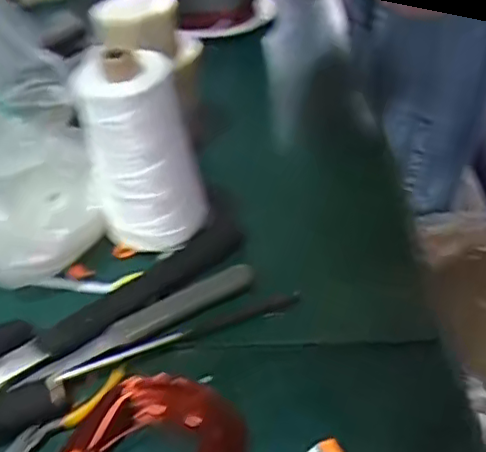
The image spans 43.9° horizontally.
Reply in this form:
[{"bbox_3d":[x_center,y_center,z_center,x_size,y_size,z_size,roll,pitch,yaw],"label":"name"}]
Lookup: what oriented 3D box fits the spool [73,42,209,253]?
[{"bbox_3d":[-0.083,-0.058,0.498,0.084,0.162,0.066,9,43,16],"label":"spool"}]

